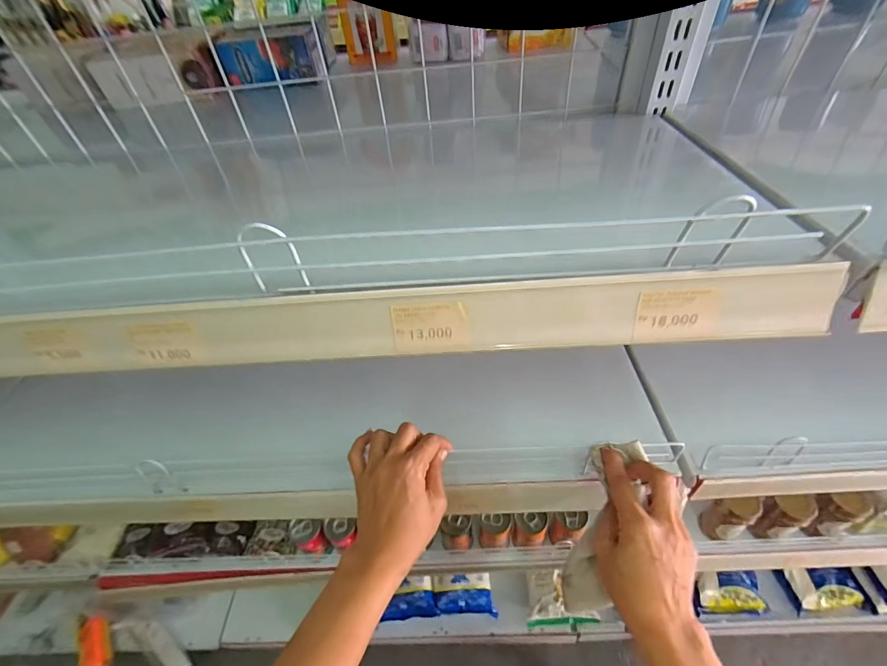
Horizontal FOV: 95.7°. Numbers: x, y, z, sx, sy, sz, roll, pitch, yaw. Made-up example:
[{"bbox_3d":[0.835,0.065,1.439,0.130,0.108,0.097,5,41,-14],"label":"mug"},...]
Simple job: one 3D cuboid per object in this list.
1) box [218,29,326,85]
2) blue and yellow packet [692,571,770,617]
[{"bbox_3d":[-0.252,-0.394,0.578,0.134,0.049,0.044,0,48,6],"label":"box"},{"bbox_3d":[0.685,0.618,0.969,0.149,0.045,0.103,-2,78,6],"label":"blue and yellow packet"}]

